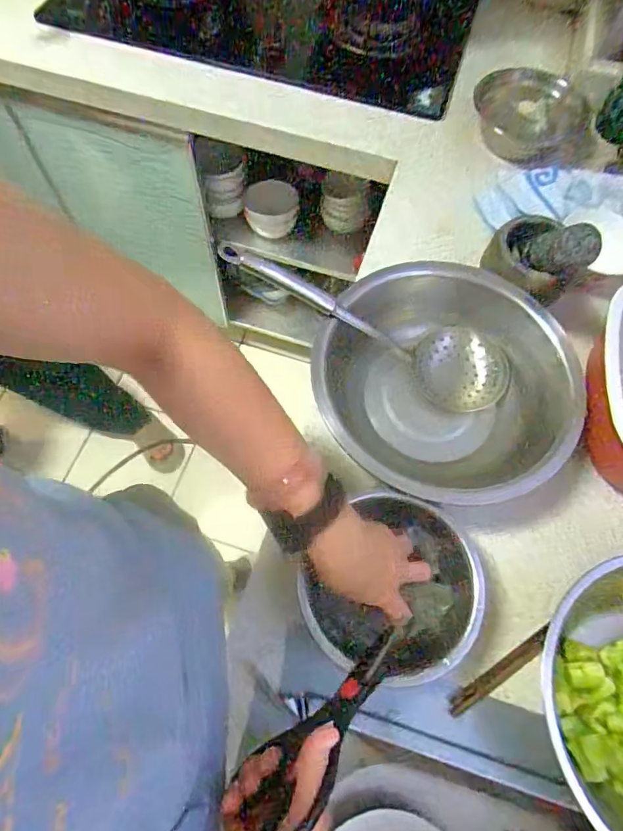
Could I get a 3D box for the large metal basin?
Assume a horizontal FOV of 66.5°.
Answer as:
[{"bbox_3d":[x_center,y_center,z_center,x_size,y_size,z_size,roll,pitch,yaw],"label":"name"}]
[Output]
[{"bbox_3d":[0.149,-0.035,0.531,0.252,0.083,0.272,0,68,0],"label":"large metal basin"}]

